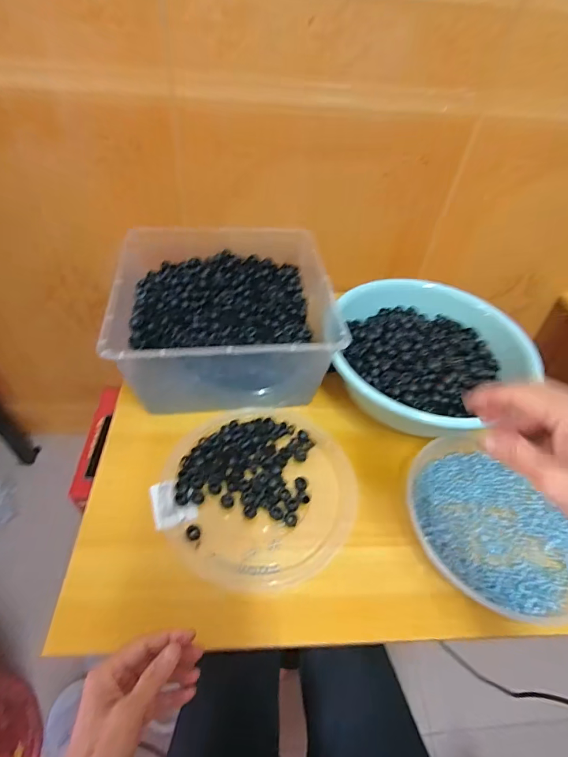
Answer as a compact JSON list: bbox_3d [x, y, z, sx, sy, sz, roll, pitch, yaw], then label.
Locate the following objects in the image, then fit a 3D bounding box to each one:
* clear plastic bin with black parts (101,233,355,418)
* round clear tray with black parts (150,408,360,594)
[{"bbox_3d":[-0.090,-0.105,0.626,0.294,0.129,0.315,-3,49,-8],"label":"clear plastic bin with black parts"},{"bbox_3d":[-0.028,0.131,0.511,0.236,0.017,0.233,3,48,-3],"label":"round clear tray with black parts"}]

